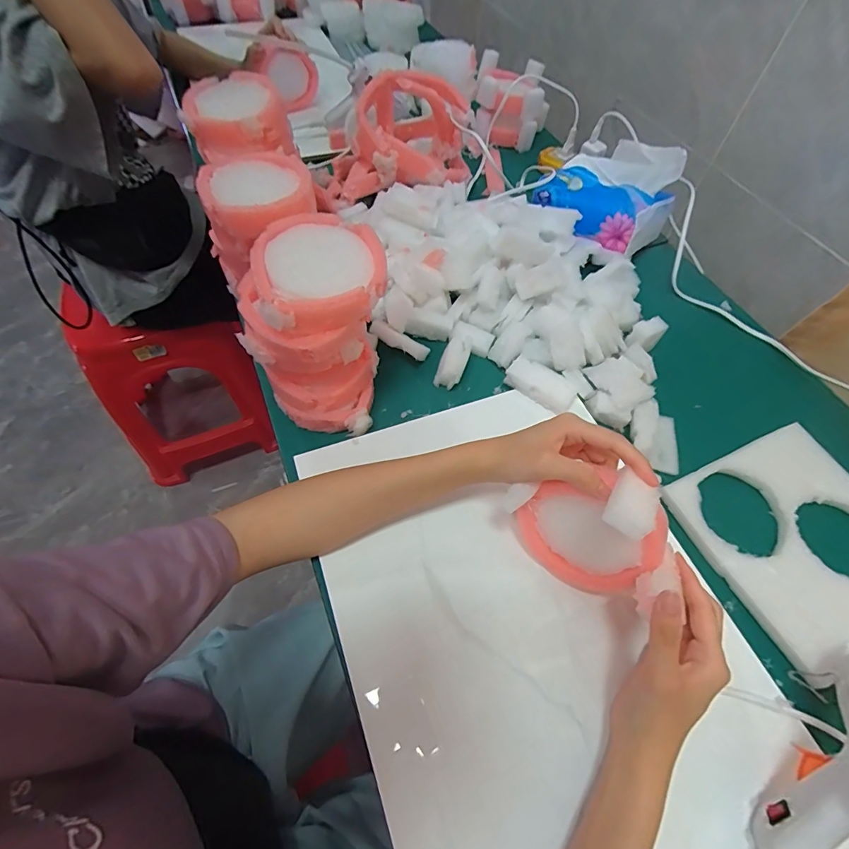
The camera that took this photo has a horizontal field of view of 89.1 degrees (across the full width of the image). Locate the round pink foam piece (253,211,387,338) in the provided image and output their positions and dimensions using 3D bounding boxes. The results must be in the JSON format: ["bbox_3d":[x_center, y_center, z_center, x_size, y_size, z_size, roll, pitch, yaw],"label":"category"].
[{"bbox_3d":[-0.084,-0.122,0.342,0.105,0.035,0.102,-6,59,-7],"label":"round pink foam piece"}]

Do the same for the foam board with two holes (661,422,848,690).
[{"bbox_3d":[0.338,0.098,0.384,0.182,0.009,0.175,-23,62,-15],"label":"foam board with two holes"}]

